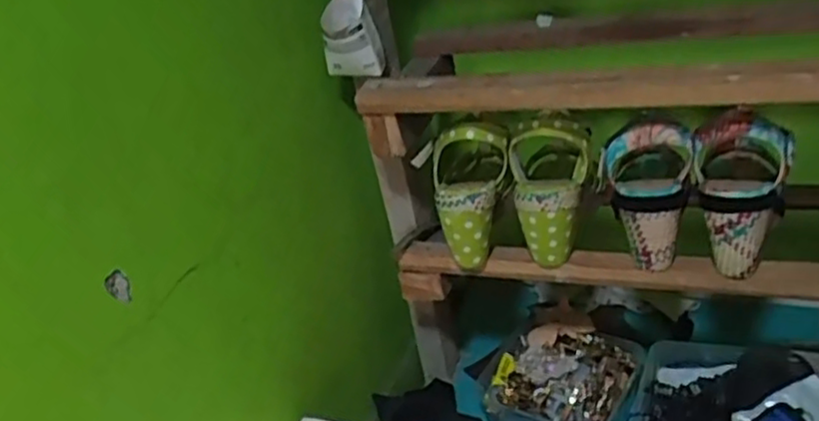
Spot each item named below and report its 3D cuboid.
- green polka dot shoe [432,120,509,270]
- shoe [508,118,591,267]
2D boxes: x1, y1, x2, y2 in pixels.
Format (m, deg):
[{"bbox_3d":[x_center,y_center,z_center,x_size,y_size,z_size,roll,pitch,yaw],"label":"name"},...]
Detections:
[{"bbox_3d":[0.057,-0.015,0.732,0.081,0.149,0.065,4,6,14],"label":"green polka dot shoe"},{"bbox_3d":[0.143,-0.024,0.711,0.078,0.137,0.088,-5,29,12],"label":"shoe"}]

